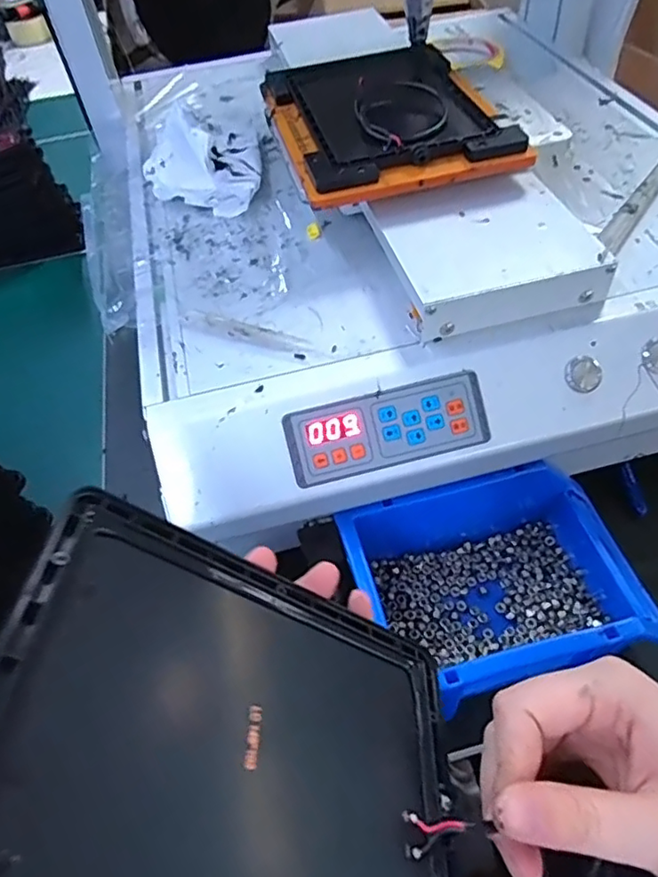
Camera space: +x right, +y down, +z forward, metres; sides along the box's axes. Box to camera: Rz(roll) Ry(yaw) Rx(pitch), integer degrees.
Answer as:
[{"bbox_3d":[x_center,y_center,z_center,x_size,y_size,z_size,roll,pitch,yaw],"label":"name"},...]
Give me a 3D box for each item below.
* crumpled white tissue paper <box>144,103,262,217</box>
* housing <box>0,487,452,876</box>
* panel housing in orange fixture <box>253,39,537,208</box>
[{"bbox_3d":[-0.101,-0.227,0.472,0.090,0.044,0.121,-8,51,-1],"label":"crumpled white tissue paper"},{"bbox_3d":[-0.022,0.091,0.179,0.156,0.008,0.114,33,33,-23],"label":"housing"},{"bbox_3d":[0.038,-0.238,0.427,0.149,0.024,0.186,-14,51,-5],"label":"panel housing in orange fixture"}]

